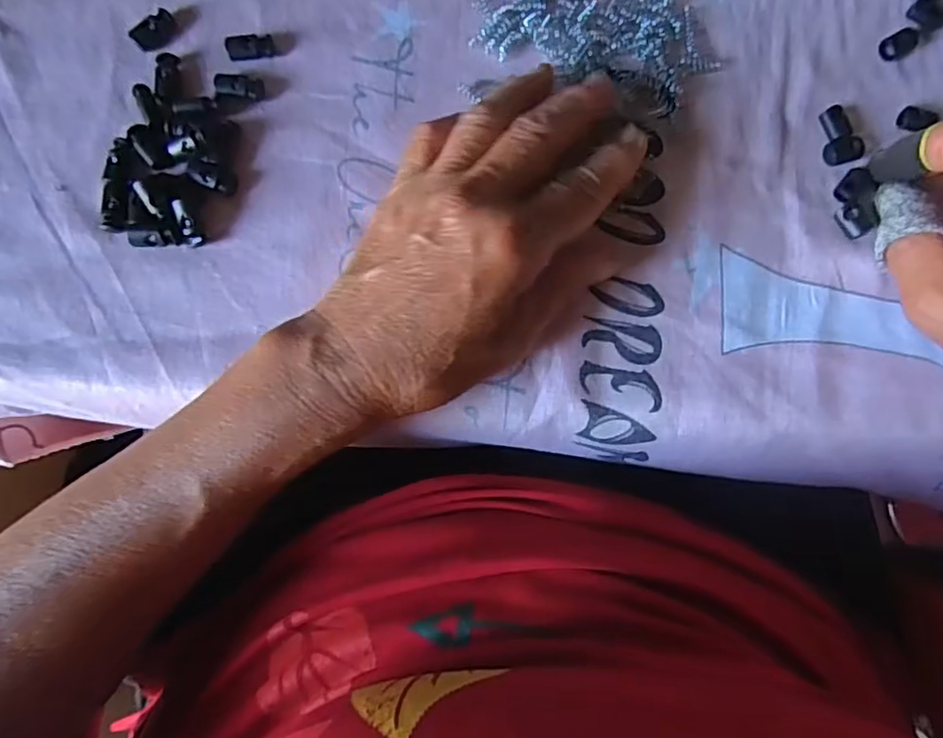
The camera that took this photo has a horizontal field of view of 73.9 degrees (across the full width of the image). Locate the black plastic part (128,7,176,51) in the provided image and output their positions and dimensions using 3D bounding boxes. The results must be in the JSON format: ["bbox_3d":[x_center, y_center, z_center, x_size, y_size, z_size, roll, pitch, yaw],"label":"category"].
[{"bbox_3d":[-0.143,-0.153,0.283,0.020,0.007,0.010,-42,86,-5],"label":"black plastic part"}]

